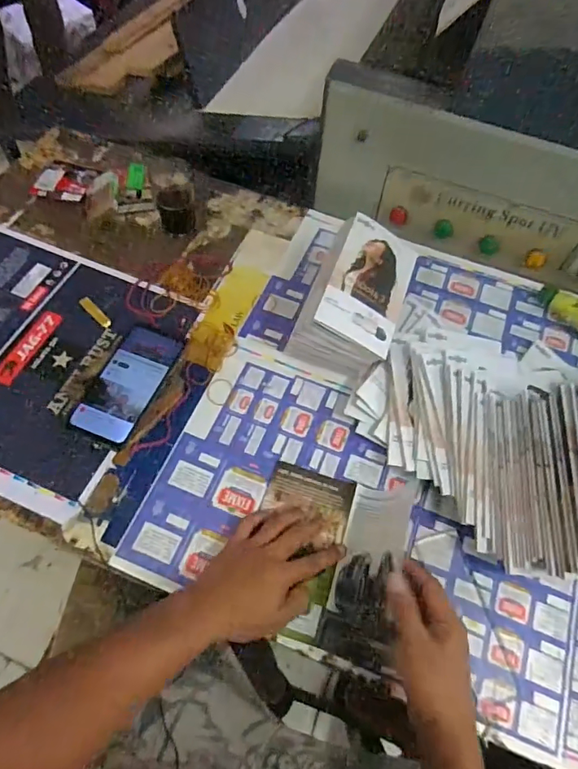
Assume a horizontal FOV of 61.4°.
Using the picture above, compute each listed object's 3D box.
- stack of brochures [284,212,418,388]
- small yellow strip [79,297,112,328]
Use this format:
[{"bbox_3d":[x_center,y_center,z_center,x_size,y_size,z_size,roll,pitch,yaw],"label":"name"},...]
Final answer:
[{"bbox_3d":[0.090,-0.108,0.637,0.121,0.117,0.194,25,62,10],"label":"stack of brochures"},{"bbox_3d":[-0.267,-0.099,0.672,0.014,0.005,0.064,-40,70,-23],"label":"small yellow strip"}]

